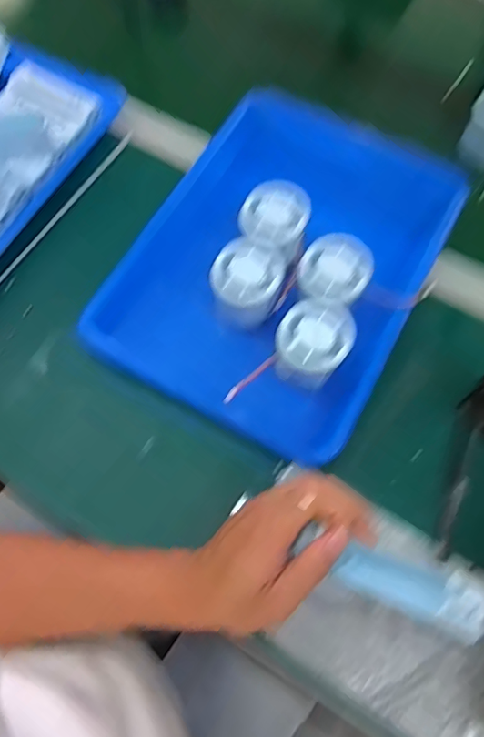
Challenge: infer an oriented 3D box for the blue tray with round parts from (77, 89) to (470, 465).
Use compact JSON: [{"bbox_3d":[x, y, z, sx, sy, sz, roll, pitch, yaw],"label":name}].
[{"bbox_3d":[0.038,-0.106,0.472,0.254,0.069,0.325,26,70,9],"label":"blue tray with round parts"}]

